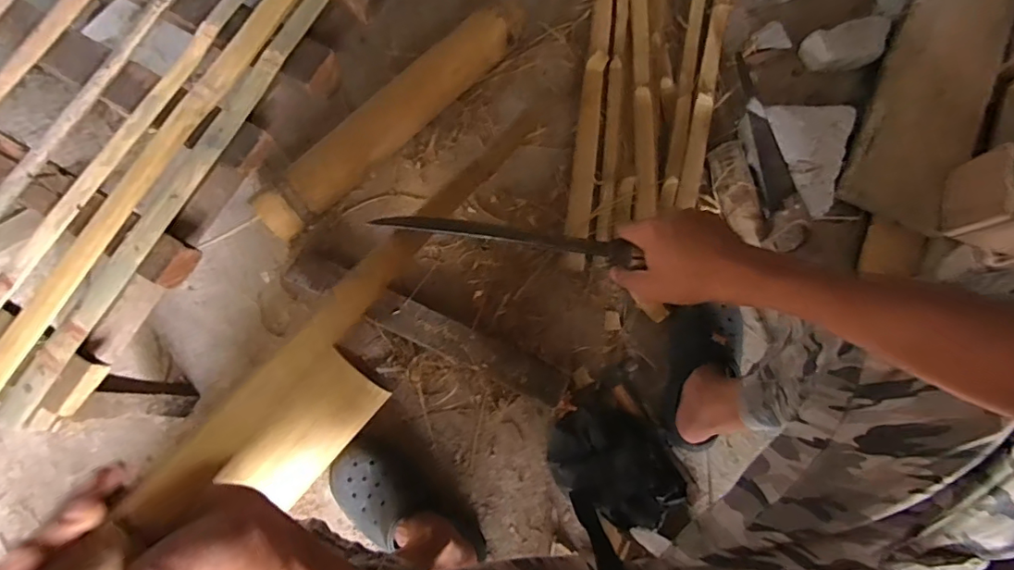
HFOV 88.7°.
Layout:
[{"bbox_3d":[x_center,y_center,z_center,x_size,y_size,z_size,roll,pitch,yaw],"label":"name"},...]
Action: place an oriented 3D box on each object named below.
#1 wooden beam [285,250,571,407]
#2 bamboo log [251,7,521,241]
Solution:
[{"bbox_3d":[-0.137,0.070,0.871,0.503,0.036,0.069,25,76,6],"label":"wooden beam"},{"bbox_3d":[-0.200,-0.302,0.922,0.579,0.082,0.092,-44,80,-11],"label":"bamboo log"}]

